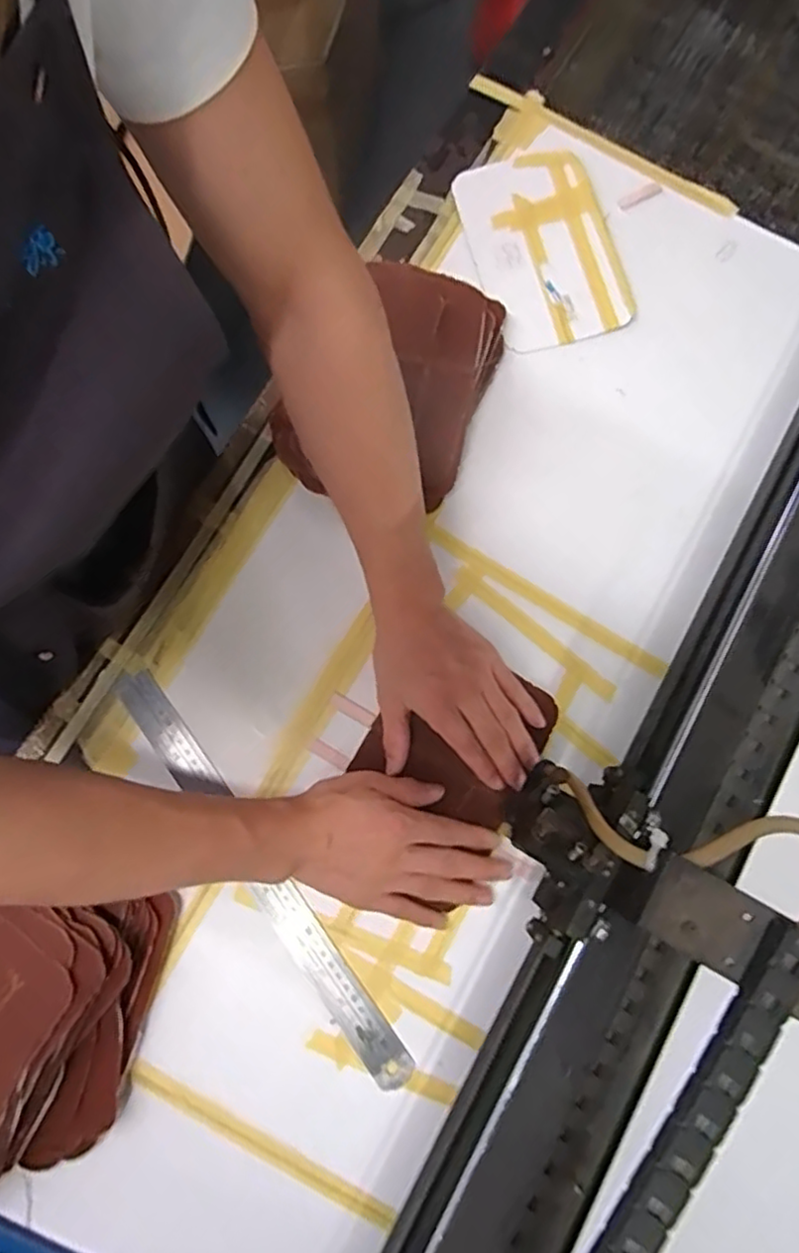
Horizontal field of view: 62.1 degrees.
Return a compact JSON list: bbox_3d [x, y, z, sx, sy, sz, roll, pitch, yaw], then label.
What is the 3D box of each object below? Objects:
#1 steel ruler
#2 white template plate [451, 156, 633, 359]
[{"bbox_3d":[-0.112,0.195,0.532,0.030,0.004,0.379,-35,82,-12],"label":"steel ruler"},{"bbox_3d":[0.138,-0.363,0.641,0.132,0.006,0.196,-16,82,-3],"label":"white template plate"}]

